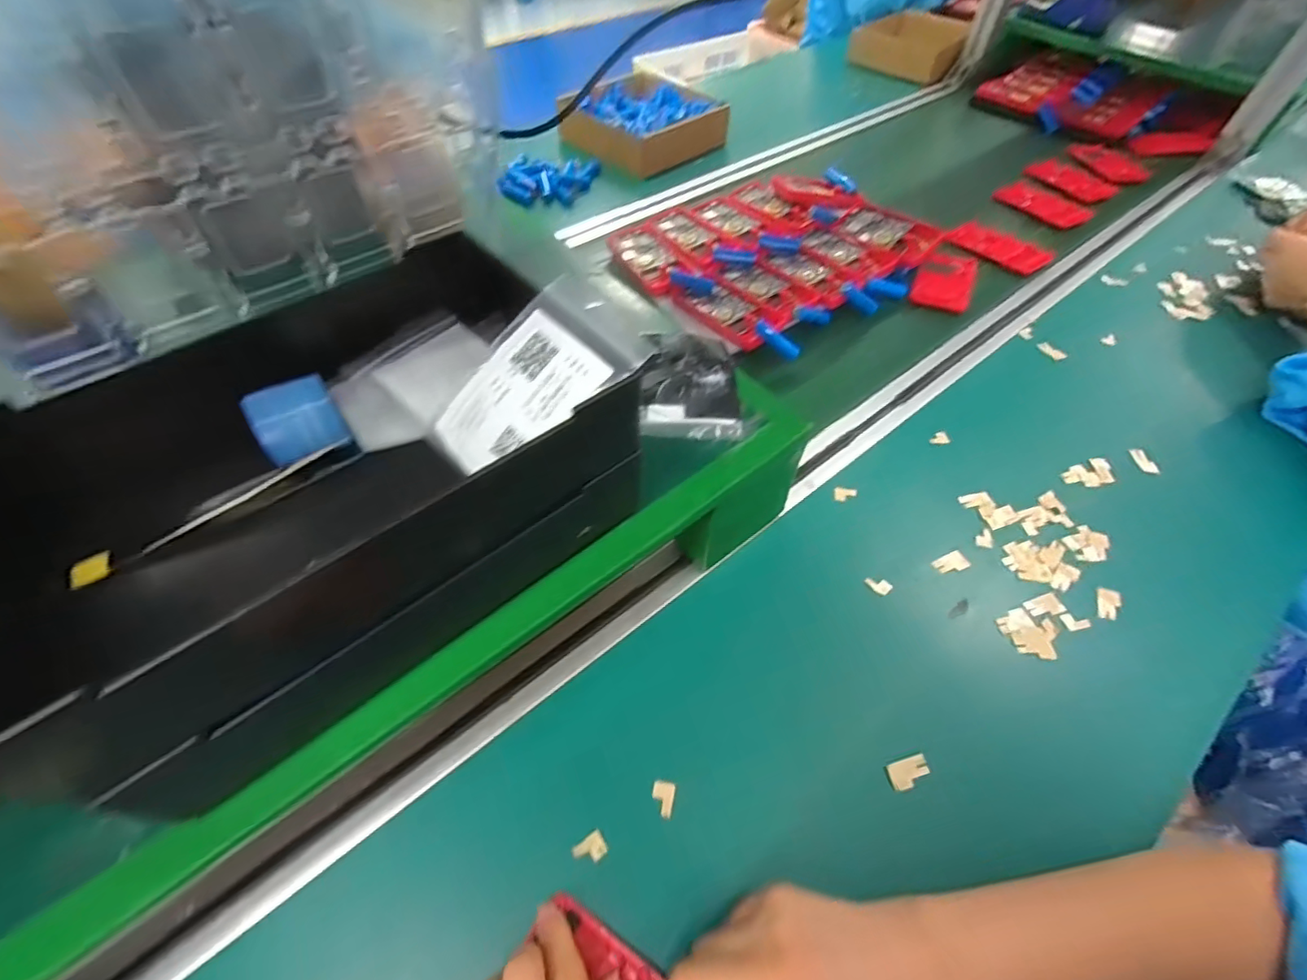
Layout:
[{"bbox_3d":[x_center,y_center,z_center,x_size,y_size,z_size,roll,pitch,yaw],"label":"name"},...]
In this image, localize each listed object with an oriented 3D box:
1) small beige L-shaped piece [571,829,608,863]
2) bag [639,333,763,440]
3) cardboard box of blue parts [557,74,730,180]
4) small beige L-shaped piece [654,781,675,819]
[{"bbox_3d":[-0.037,0.211,0.324,0.018,0.006,0.014,-28,59,-20],"label":"small beige L-shaped piece"},{"bbox_3d":[0.028,-0.079,0.407,0.078,0.011,0.113,-3,54,-3],"label":"bag"},{"bbox_3d":[-0.016,-0.588,0.887,0.219,0.054,0.214,-38,63,-25],"label":"cardboard box of blue parts"},{"bbox_3d":[0.006,0.191,0.342,0.012,0.005,0.020,10,54,6],"label":"small beige L-shaped piece"}]

